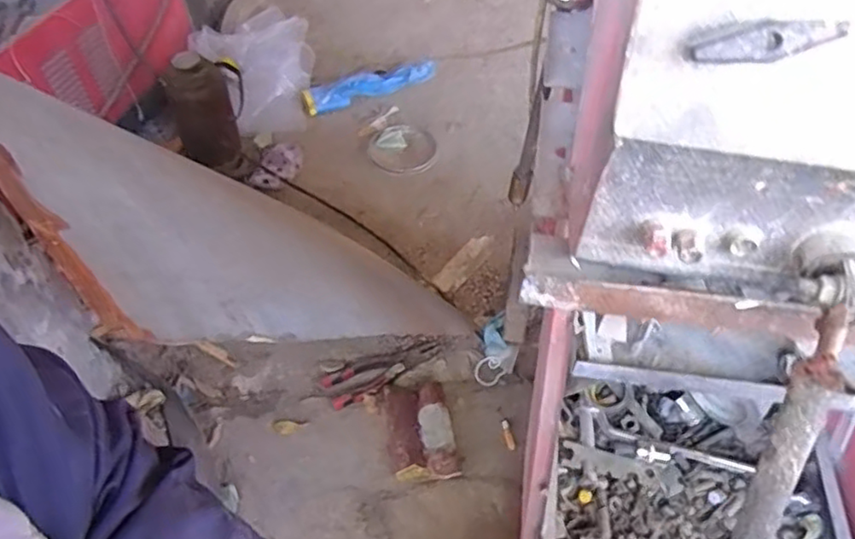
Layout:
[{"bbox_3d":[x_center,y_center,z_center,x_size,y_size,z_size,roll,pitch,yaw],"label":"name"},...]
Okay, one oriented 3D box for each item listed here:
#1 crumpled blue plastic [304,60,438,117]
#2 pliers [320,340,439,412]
[{"bbox_3d":[-0.134,-0.422,1.506,0.305,0.049,0.055,-21,54,-15],"label":"crumpled blue plastic"},{"bbox_3d":[-0.067,0.165,1.052,0.191,0.021,0.065,-19,54,-13],"label":"pliers"}]

